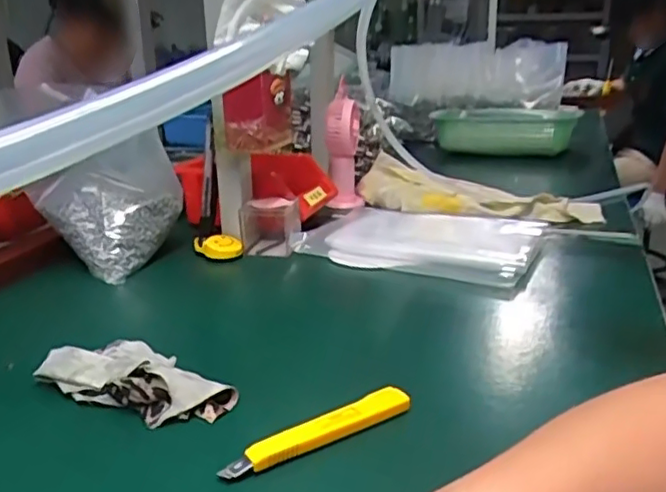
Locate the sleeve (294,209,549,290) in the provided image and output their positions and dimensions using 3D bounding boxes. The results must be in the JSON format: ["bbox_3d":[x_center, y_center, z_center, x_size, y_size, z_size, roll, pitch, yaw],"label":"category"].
[{"bbox_3d":[0.097,-0.010,0.733,0.273,0.029,0.178,10,23,29],"label":"sleeve"}]

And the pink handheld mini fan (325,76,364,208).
[{"bbox_3d":[0.015,-0.146,0.909,0.051,0.165,0.098,-1,20,1],"label":"pink handheld mini fan"}]

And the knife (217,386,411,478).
[{"bbox_3d":[-0.006,0.116,0.388,0.125,0.017,0.017,-13,23,-31],"label":"knife"}]

